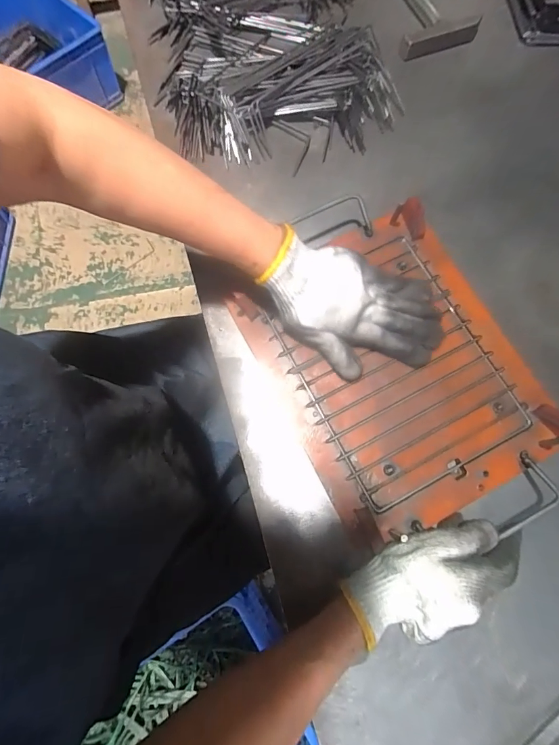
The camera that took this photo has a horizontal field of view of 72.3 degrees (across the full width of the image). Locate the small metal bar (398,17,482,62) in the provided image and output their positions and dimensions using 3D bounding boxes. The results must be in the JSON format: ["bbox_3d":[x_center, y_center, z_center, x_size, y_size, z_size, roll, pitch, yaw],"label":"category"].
[{"bbox_3d":[0.218,-0.451,0.516,0.115,0.018,0.025,-21,78,-8],"label":"small metal bar"}]

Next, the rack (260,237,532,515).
[{"bbox_3d":[0.116,-0.008,0.397,0.197,0.010,0.238,-27,78,-8],"label":"rack"}]

